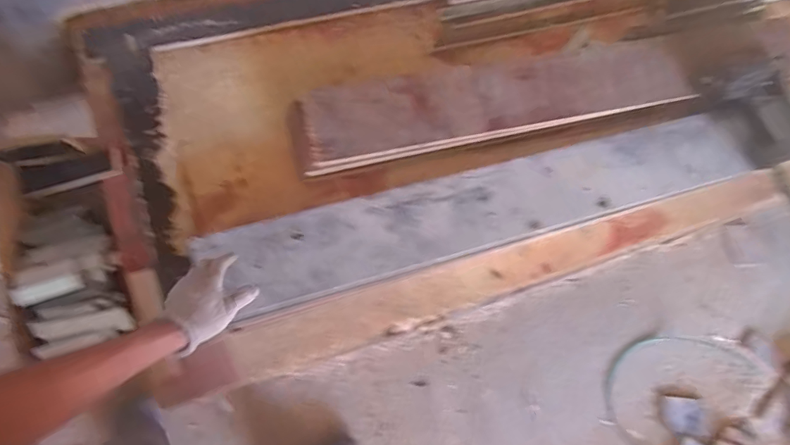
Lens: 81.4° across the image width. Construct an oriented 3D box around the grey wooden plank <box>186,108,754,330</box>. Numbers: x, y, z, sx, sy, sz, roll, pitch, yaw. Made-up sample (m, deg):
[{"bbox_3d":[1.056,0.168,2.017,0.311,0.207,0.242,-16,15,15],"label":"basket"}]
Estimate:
[{"bbox_3d":[0.210,-0.041,0.888,1.053,0.026,0.156,-15,81,-10],"label":"grey wooden plank"}]

